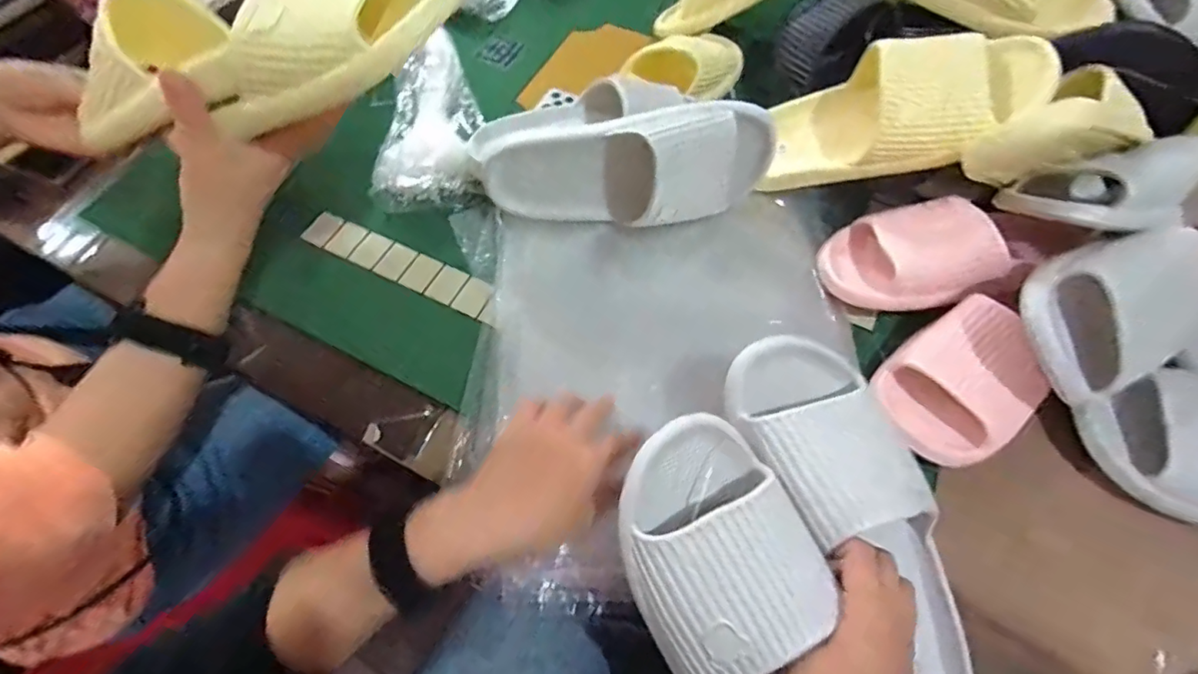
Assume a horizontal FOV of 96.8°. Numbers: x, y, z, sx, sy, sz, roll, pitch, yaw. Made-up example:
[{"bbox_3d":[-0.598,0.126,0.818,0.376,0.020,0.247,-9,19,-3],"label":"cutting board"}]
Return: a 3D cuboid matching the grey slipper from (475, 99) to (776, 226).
[{"bbox_3d":[0.030,-0.152,0.488,0.260,0.116,0.074,-6,64,-4],"label":"grey slipper"}]

